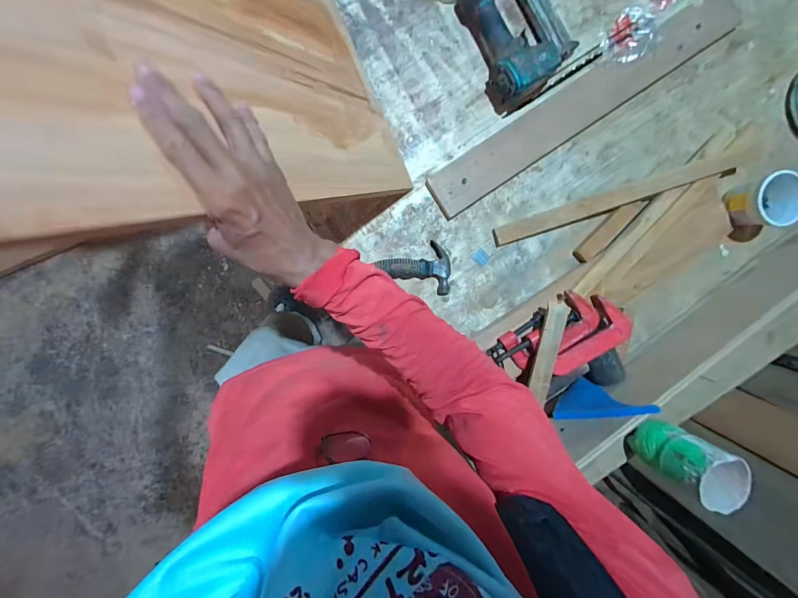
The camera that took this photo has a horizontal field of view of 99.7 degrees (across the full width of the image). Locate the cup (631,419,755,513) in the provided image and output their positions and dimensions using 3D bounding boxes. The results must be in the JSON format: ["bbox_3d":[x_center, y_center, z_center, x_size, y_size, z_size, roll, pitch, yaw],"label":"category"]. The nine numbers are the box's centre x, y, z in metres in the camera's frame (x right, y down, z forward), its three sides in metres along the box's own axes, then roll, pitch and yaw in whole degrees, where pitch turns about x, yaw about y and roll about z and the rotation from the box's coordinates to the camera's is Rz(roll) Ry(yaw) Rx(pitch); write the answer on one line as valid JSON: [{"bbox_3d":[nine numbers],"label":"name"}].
[{"bbox_3d":[0.499,0.280,0.583,0.089,0.136,0.088,0,94,-4],"label":"cup"}]

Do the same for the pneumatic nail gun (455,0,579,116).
[{"bbox_3d":[0.189,-0.464,0.565,0.168,0.060,0.231,-35,96,-1],"label":"pneumatic nail gun"}]

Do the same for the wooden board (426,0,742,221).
[{"bbox_3d":[0.331,-0.354,0.605,0.640,0.022,0.097,-32,95,0],"label":"wooden board"}]

